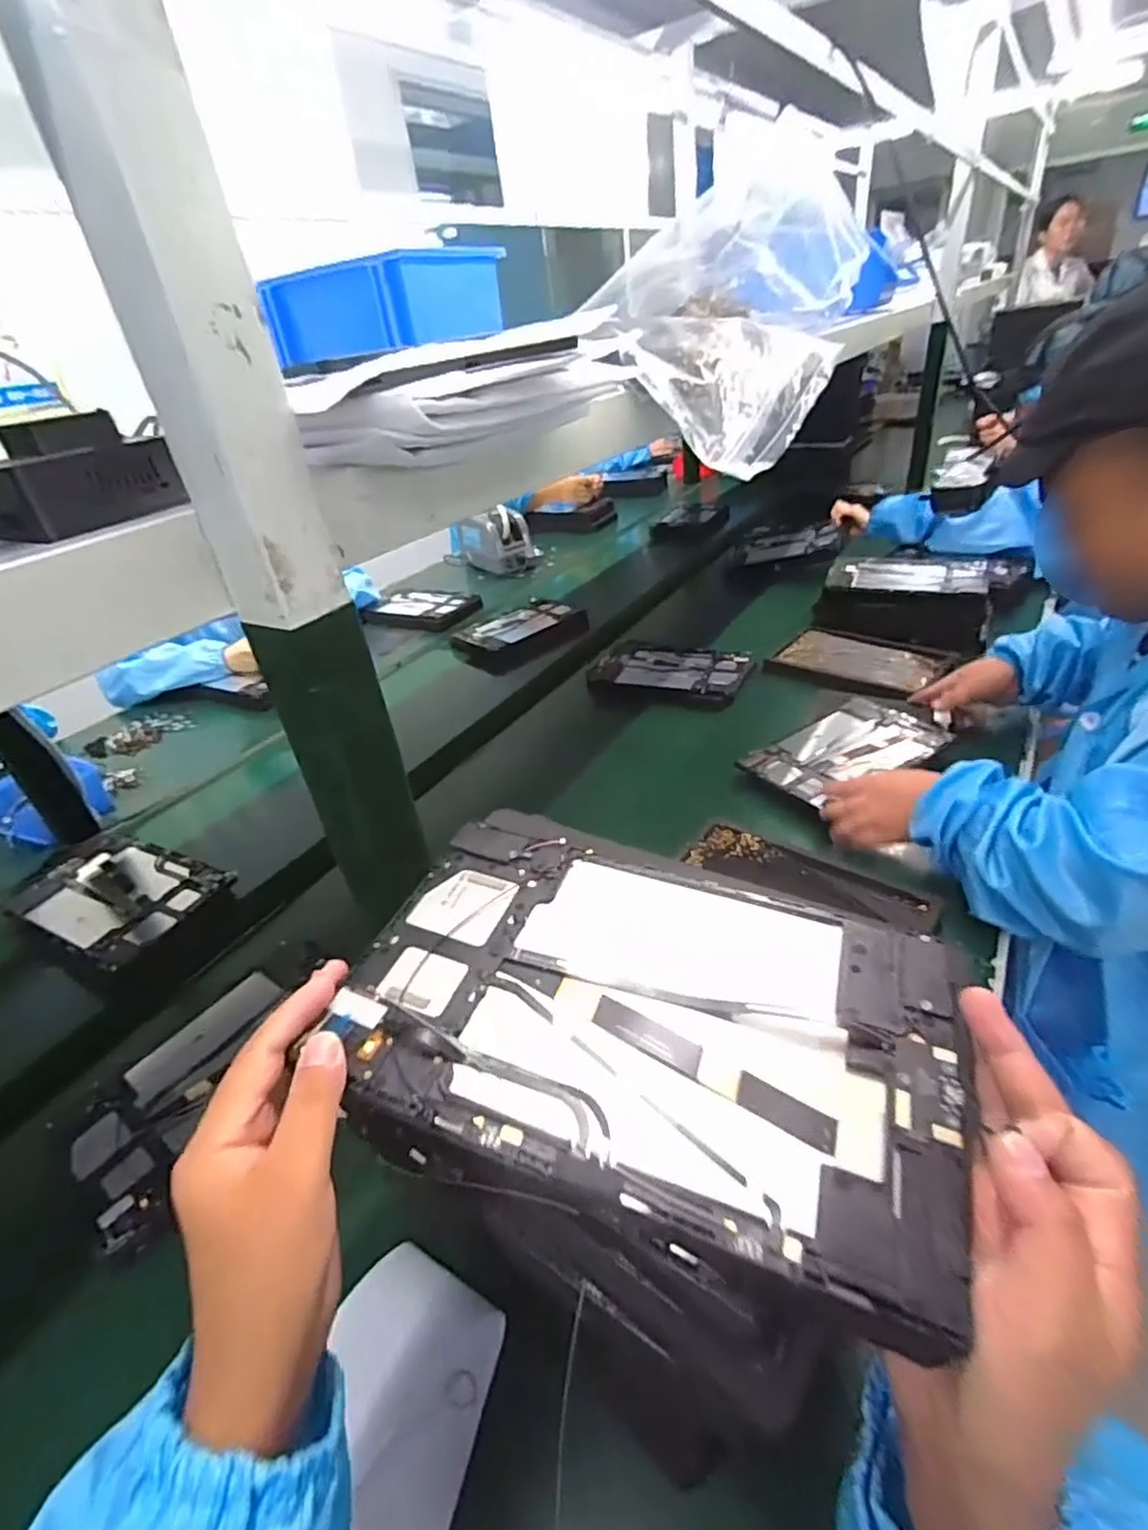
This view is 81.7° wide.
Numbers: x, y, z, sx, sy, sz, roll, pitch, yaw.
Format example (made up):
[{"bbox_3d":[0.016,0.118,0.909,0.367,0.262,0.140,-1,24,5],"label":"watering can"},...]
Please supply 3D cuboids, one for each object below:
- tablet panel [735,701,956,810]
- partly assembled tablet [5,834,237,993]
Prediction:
[{"bbox_3d":[0.337,-0.018,0.828,0.240,0.025,0.147,-23,38,-22],"label":"tablet panel"},{"bbox_3d":[-0.528,0.157,0.772,0.254,0.030,0.154,14,40,28],"label":"partly assembled tablet"}]

